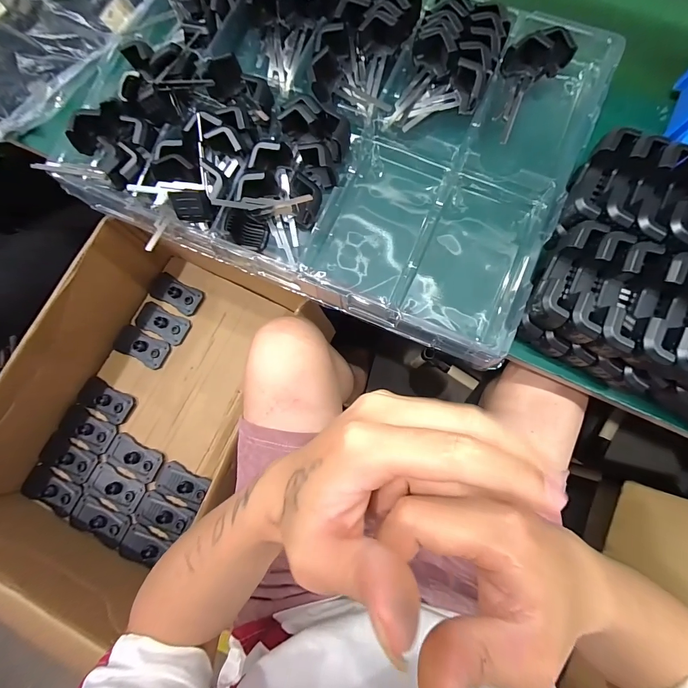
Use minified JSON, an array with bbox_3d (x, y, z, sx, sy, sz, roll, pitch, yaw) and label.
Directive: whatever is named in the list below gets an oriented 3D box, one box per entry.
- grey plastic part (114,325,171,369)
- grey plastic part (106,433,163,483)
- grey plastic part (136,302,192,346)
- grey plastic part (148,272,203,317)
[{"bbox_3d":[-0.418,0.005,0.708,0.113,0.012,0.059,25,81,6],"label":"grey plastic part"},{"bbox_3d":[-0.406,0.220,0.664,0.105,0.011,0.058,24,81,6],"label":"grey plastic part"},{"bbox_3d":[-0.380,-0.045,0.720,0.110,0.011,0.058,25,81,6],"label":"grey plastic part"},{"bbox_3d":[-0.359,-0.109,0.730,0.117,0.021,0.057,28,81,6],"label":"grey plastic part"}]

